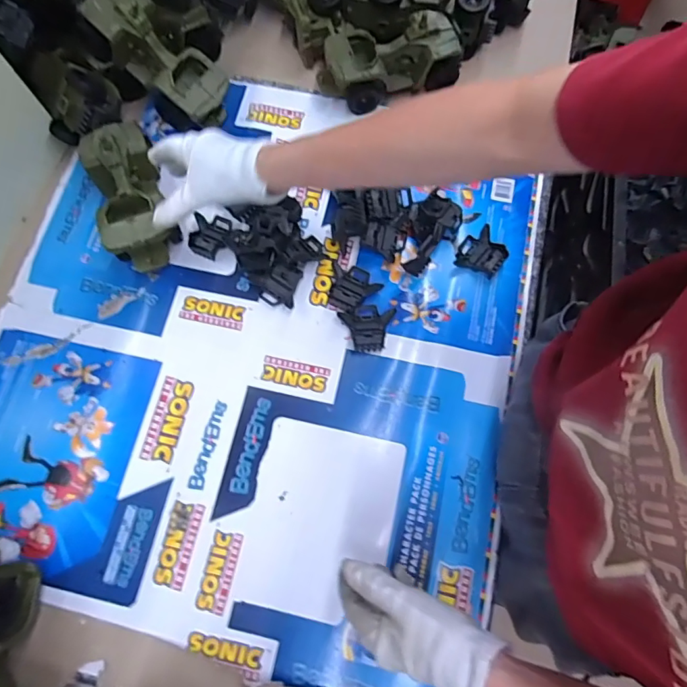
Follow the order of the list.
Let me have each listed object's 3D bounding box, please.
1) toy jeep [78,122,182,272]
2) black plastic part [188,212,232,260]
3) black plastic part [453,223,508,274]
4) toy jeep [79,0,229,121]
[{"bbox_3d":[-0.259,-0.177,0.576,0.076,0.061,0.181,-17,79,-4],"label":"toy jeep"},{"bbox_3d":[-0.170,-0.137,0.606,0.043,0.013,0.056,17,75,5],"label":"black plastic part"},{"bbox_3d":[0.174,-0.118,0.594,0.057,0.023,0.060,17,75,5],"label":"black plastic part"},{"bbox_3d":[-0.230,-0.362,0.601,0.178,0.065,0.078,37,78,-23],"label":"toy jeep"}]

